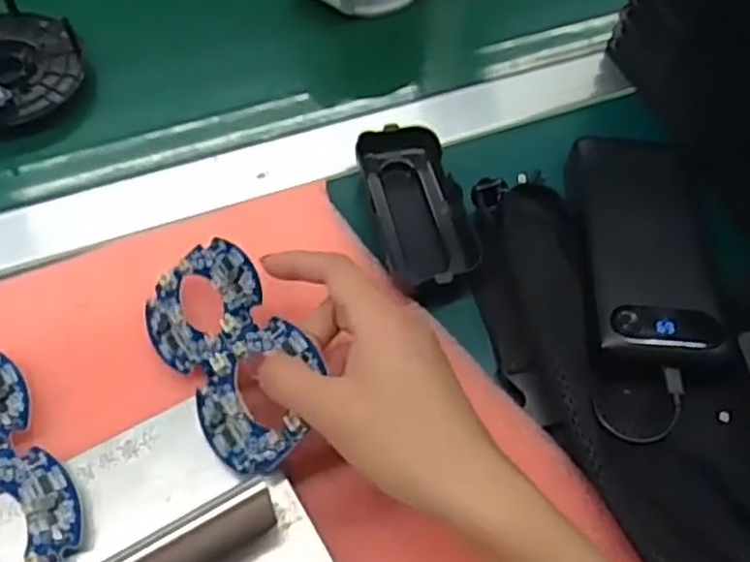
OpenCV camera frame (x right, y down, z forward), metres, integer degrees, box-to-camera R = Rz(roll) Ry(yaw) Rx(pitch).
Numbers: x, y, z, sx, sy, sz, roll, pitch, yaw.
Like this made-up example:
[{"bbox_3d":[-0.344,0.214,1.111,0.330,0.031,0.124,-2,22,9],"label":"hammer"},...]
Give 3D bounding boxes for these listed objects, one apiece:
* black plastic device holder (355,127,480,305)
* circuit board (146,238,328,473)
[{"bbox_3d":[0.026,-0.044,0.434,0.051,0.016,0.110,-12,62,-8],"label":"black plastic device holder"},{"bbox_3d":[-0.070,0.032,0.358,0.064,0.005,0.124,-42,57,3],"label":"circuit board"}]

